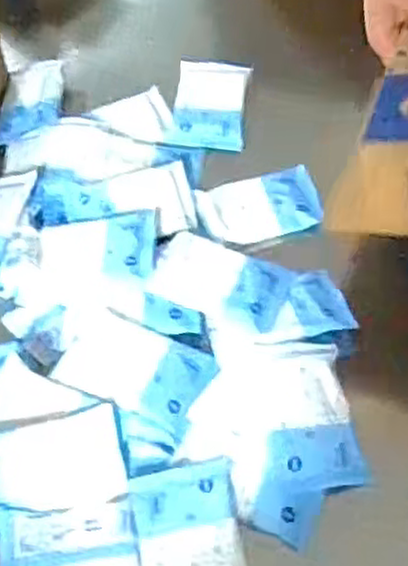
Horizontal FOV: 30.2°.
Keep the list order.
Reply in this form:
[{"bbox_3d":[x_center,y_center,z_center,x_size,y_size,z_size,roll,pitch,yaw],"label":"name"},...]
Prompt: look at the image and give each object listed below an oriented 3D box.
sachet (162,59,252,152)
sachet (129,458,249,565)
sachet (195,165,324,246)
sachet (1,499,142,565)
[{"bbox_3d":[0.008,-0.214,0.901,0.087,0.031,0.133,5,58,7],"label":"sachet"},{"bbox_3d":[-0.009,0.211,0.603,0.083,0.024,0.131,-11,58,-3],"label":"sachet"},{"bbox_3d":[0.061,-0.082,0.813,0.129,0.016,0.085,-18,58,-7],"label":"sachet"},{"bbox_3d":[-0.110,0.224,0.617,0.115,0.013,0.082,-8,58,-1],"label":"sachet"}]

